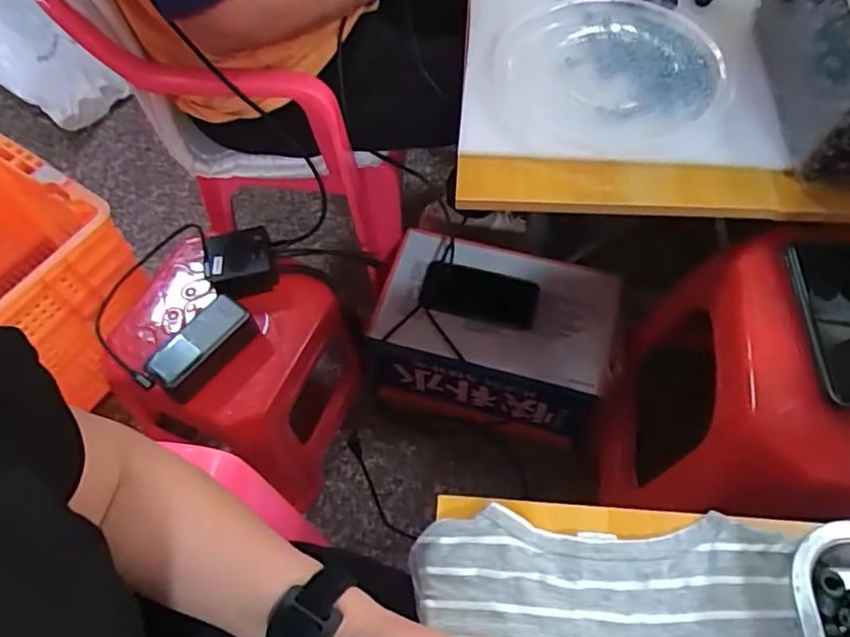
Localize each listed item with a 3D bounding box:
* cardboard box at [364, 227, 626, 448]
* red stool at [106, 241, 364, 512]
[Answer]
[{"bbox_3d":[0.103,0.029,0.924,0.325,0.171,0.220,13,63,10],"label":"cardboard box"},{"bbox_3d":[-0.251,0.079,0.892,0.263,0.336,0.222,21,64,13],"label":"red stool"}]

